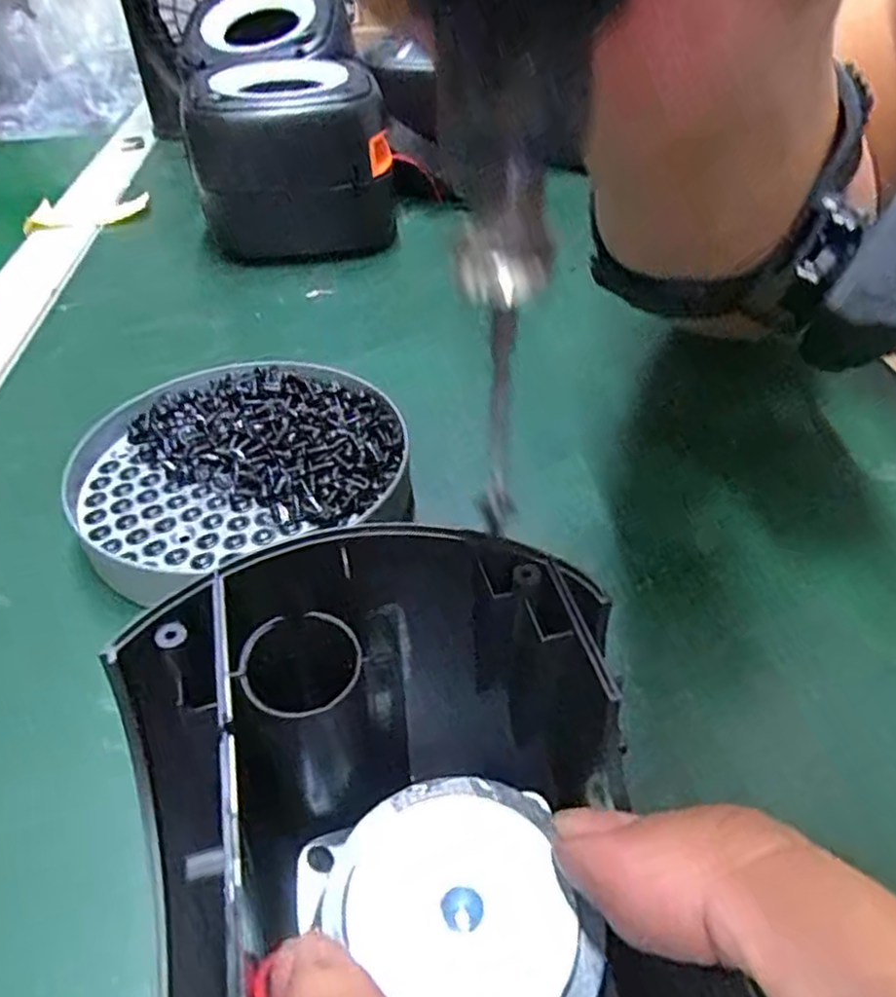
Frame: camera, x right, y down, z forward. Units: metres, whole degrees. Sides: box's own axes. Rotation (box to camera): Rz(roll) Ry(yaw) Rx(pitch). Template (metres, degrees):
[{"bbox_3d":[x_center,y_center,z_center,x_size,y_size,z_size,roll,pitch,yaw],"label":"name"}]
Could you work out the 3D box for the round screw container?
[{"bbox_3d":[-0.073,-0.011,0.253,0.110,0.025,0.095,-16,43,-15],"label":"round screw container"}]

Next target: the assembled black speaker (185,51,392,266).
[{"bbox_3d":[-0.089,-0.201,0.423,0.107,0.086,0.108,-11,42,-10],"label":"assembled black speaker"}]

